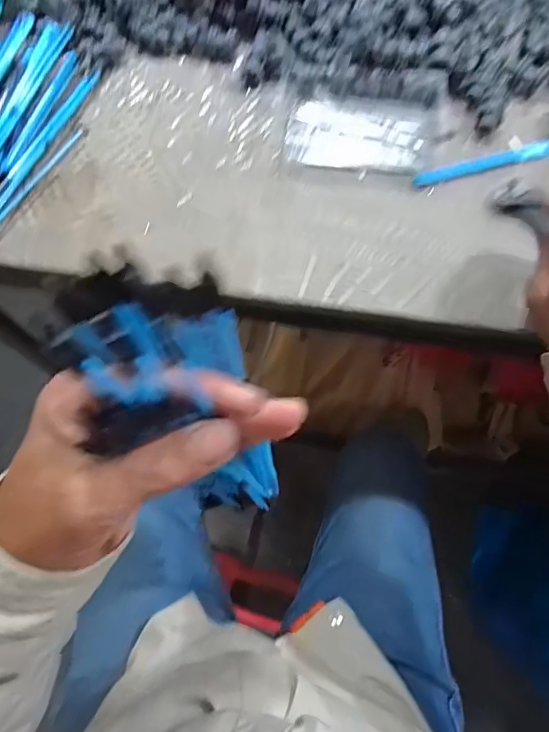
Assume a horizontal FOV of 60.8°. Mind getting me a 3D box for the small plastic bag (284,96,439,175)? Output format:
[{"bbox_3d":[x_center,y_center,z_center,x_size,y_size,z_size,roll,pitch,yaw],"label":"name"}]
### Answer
[{"bbox_3d":[0.079,-0.215,0.434,0.130,0.014,0.071,6,69,4],"label":"small plastic bag"}]

